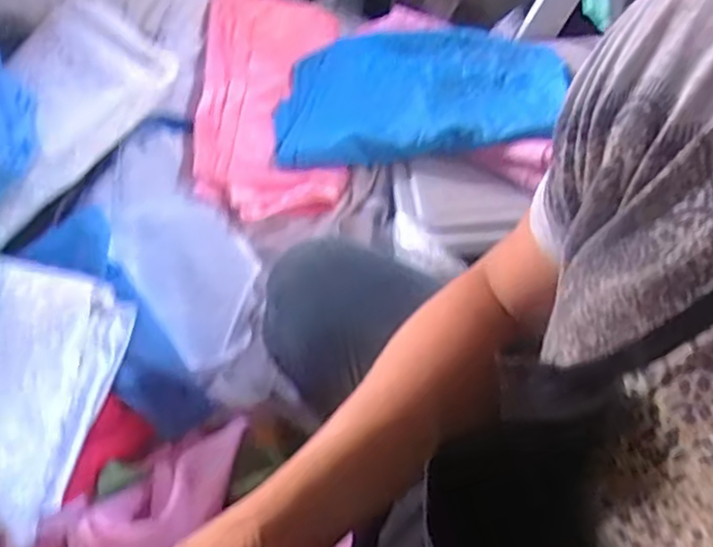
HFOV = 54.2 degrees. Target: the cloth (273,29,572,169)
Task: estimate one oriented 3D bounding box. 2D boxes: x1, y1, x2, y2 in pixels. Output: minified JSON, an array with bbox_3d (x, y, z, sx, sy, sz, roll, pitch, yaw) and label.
[{"bbox_3d":[0.081,-0.246,0.920,0.361,0.048,0.246,-1,51,3],"label":"cloth"}]

